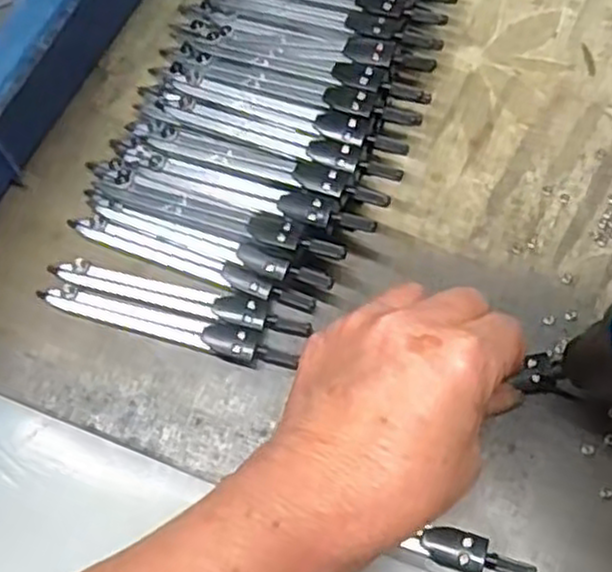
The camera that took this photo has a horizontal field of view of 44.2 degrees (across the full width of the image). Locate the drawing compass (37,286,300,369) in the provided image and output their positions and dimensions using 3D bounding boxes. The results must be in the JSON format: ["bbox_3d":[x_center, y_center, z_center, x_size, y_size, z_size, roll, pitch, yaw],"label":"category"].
[{"bbox_3d":[-0.058,0.017,0.315,0.111,0.008,0.013,15,70,9],"label":"drawing compass"}]

